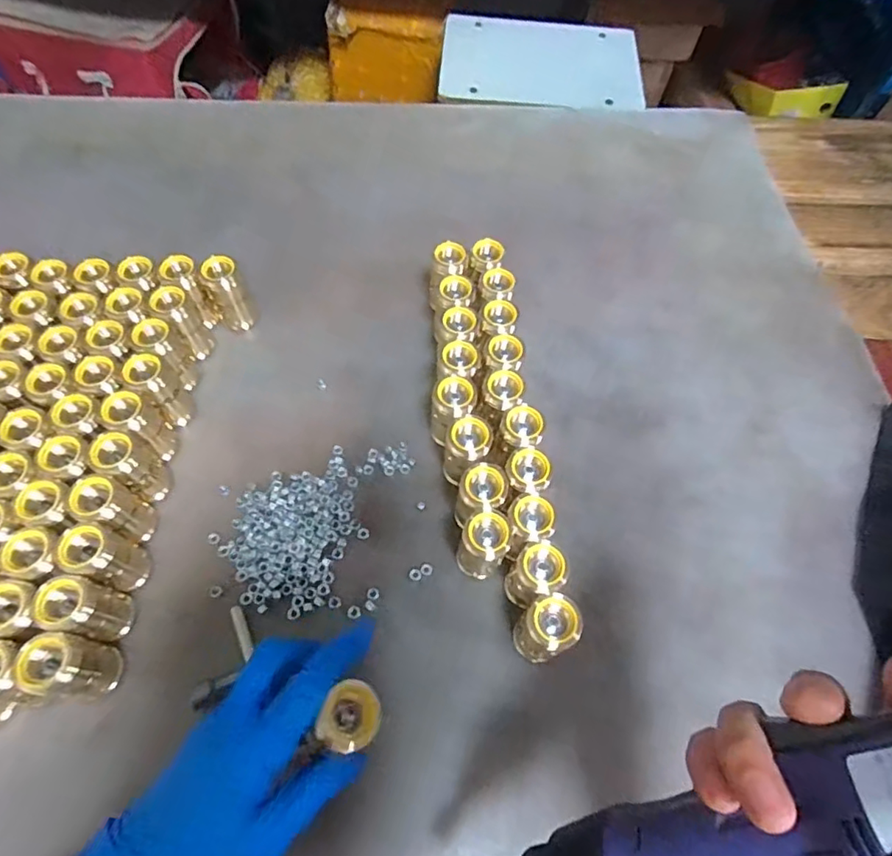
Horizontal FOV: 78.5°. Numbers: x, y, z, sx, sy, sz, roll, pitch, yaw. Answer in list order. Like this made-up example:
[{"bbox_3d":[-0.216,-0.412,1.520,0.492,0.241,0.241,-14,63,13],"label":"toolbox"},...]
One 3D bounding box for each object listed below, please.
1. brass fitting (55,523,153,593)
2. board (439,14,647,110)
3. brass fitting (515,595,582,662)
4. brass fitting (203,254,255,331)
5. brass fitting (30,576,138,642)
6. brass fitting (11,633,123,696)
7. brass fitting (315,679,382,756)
[{"bbox_3d":[-0.221,0.086,0.356,0.028,0.060,0.030,1,64,-3],"label":"brass fitting"},{"bbox_3d":[0.164,-0.633,0.942,0.331,0.013,0.217,3,69,0],"label":"board"},{"bbox_3d":[0.063,0.125,0.340,0.029,0.064,0.030,1,64,-3],"label":"brass fitting"},{"bbox_3d":[-0.181,-0.112,0.459,0.025,0.064,0.023,-19,66,-12],"label":"brass fitting"},{"bbox_3d":[-0.224,0.114,0.342,0.030,0.058,0.031,9,63,1],"label":"brass fitting"},{"bbox_3d":[-0.221,0.143,0.326,0.032,0.059,0.031,1,64,-3],"label":"brass fitting"},{"bbox_3d":[-0.046,0.142,0.270,0.026,0.021,0.030,12,61,4],"label":"brass fitting"}]

